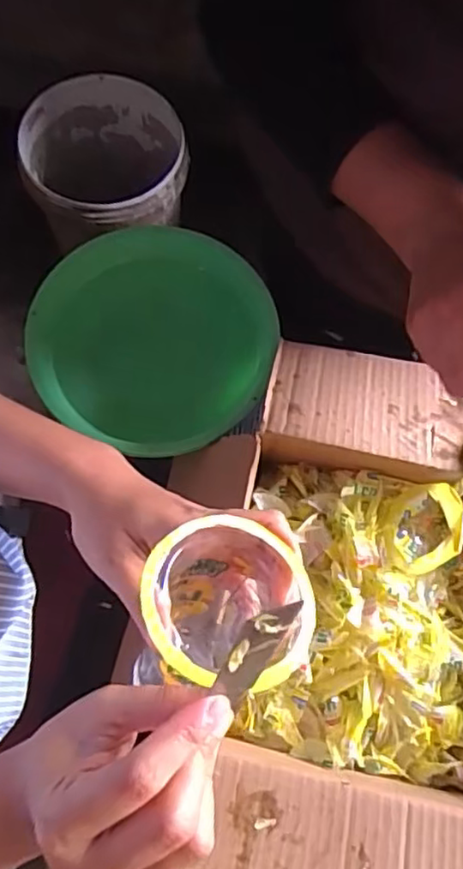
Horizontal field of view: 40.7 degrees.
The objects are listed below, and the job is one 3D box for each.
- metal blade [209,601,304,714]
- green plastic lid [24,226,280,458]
[{"bbox_3d":[0.006,0.080,0.218,0.017,0.074,0.004,3,45,-22],"label":"metal blade"},{"bbox_3d":[-0.074,-0.092,0.600,0.215,0.014,0.217,0,91,-3],"label":"green plastic lid"}]

